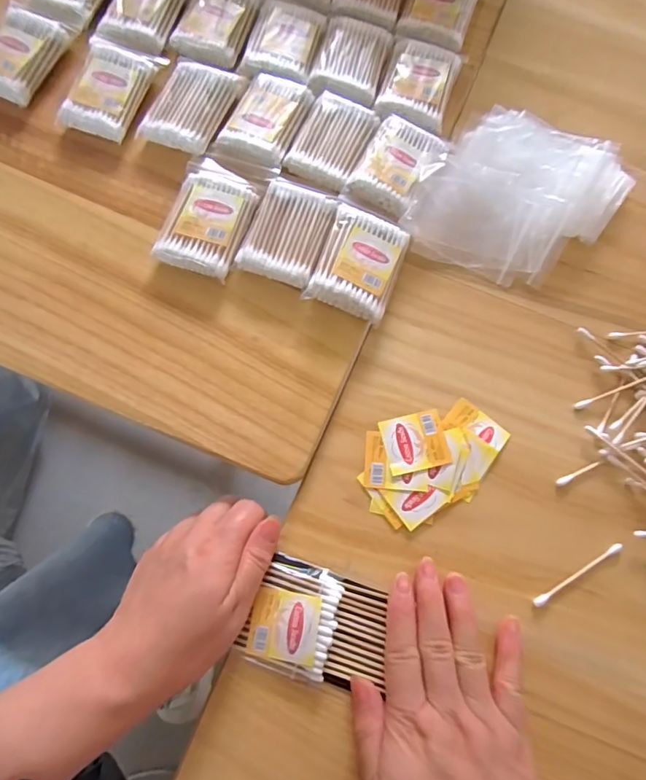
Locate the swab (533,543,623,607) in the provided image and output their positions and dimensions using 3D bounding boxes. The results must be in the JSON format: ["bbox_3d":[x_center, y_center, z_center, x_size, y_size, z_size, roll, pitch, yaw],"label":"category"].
[{"bbox_3d":[0.168,0.121,0.324,0.072,0.004,0.006,-29,78,-8],"label":"swab"}]

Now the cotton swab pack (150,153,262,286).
[{"bbox_3d":[-0.084,-0.132,0.373,0.060,0.016,0.096,17,76,3],"label":"cotton swab pack"}]

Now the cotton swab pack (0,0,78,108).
[{"bbox_3d":[-0.249,-0.274,0.406,0.059,0.020,0.082,25,76,5],"label":"cotton swab pack"}]

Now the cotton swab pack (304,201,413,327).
[{"bbox_3d":[0.027,-0.093,0.363,0.056,0.023,0.078,20,76,4],"label":"cotton swab pack"}]

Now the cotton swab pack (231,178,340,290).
[{"bbox_3d":[-0.025,-0.116,0.369,0.055,0.017,0.077,19,76,4],"label":"cotton swab pack"}]

